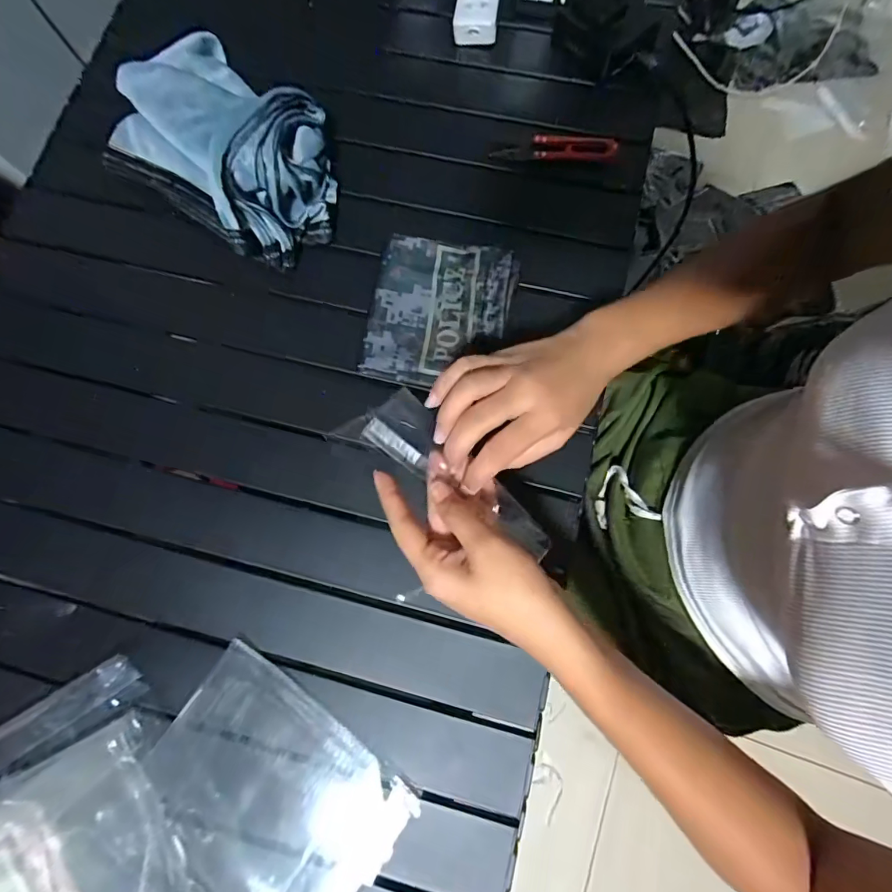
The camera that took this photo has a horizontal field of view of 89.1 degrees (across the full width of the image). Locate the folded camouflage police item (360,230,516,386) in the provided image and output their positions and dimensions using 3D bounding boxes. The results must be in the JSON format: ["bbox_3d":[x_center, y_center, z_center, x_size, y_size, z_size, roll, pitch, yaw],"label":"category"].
[{"bbox_3d":[-0.006,-0.114,0.390,0.114,0.032,0.125,12,77,4],"label":"folded camouflage police item"}]

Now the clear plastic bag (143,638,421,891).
[{"bbox_3d":[-0.129,0.255,0.326,0.178,0.007,0.138,36,80,9],"label":"clear plastic bag"}]

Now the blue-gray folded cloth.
[{"bbox_3d":[-0.209,-0.283,0.409,0.263,0.082,0.156,41,80,9],"label":"blue-gray folded cloth"}]

